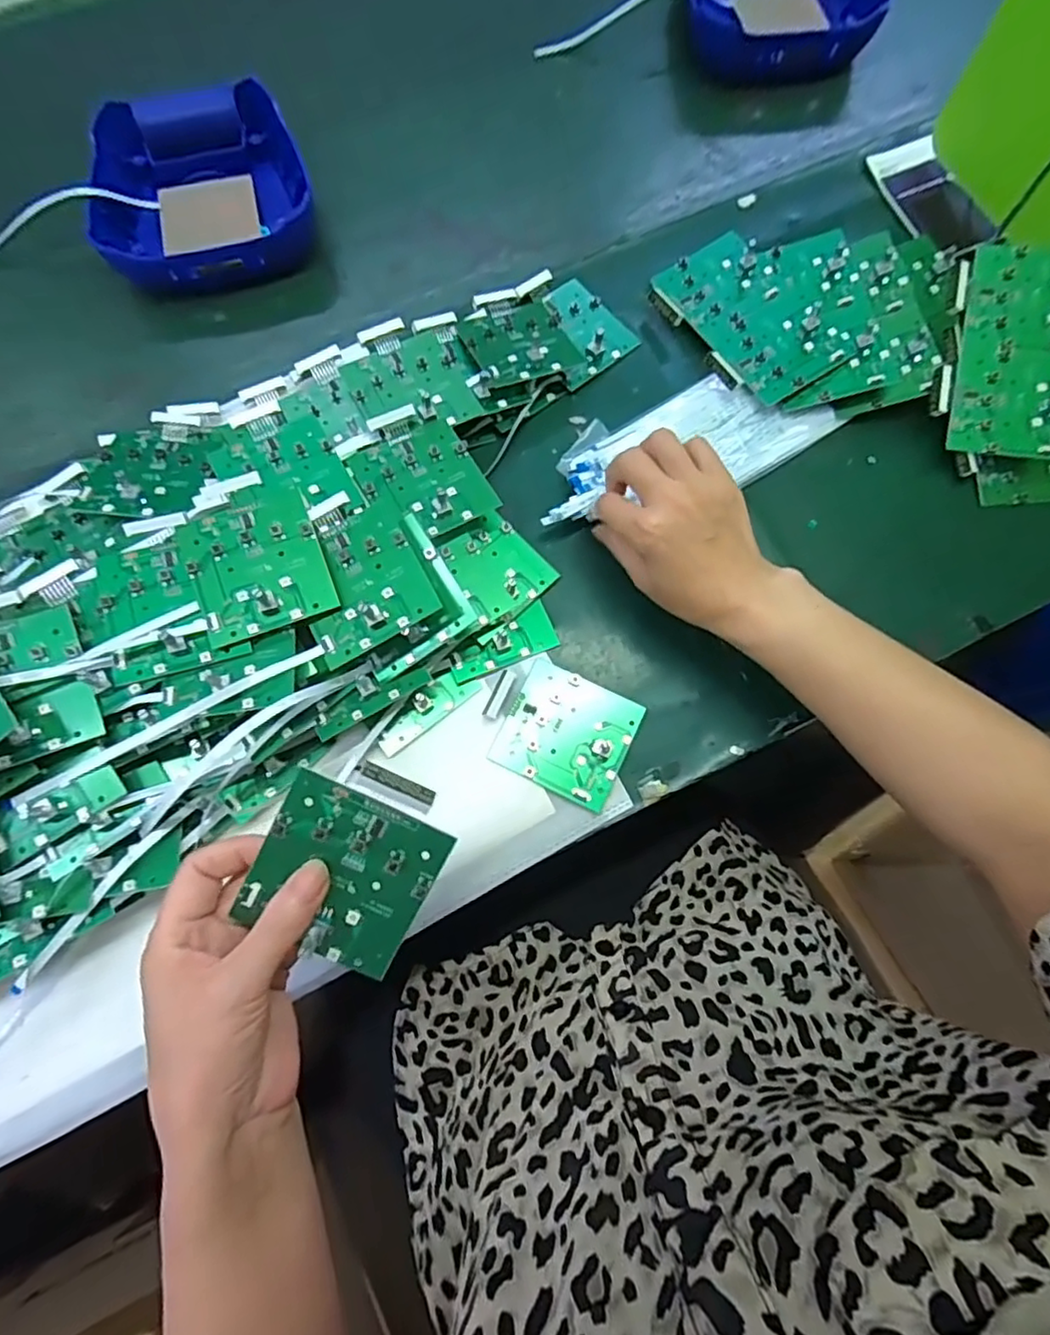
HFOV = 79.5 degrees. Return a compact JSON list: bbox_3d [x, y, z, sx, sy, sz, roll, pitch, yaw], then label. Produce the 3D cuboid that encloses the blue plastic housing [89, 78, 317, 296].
[{"bbox_3d":[-0.262,-0.390,0.519,0.162,0.050,0.173,-14,76,-4],"label":"blue plastic housing"}]

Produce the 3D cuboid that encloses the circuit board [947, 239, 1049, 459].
[{"bbox_3d":[0.354,-0.227,0.448,0.078,0.010,0.155,9,85,14],"label":"circuit board"}]

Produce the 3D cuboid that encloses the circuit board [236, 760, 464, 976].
[{"bbox_3d":[-0.081,0.093,0.281,0.074,0.006,0.077,27,98,-8],"label":"circuit board"}]

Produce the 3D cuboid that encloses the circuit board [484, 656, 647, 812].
[{"bbox_3d":[0.028,0.042,0.407,0.077,0.006,0.073,25,76,6],"label":"circuit board"}]

